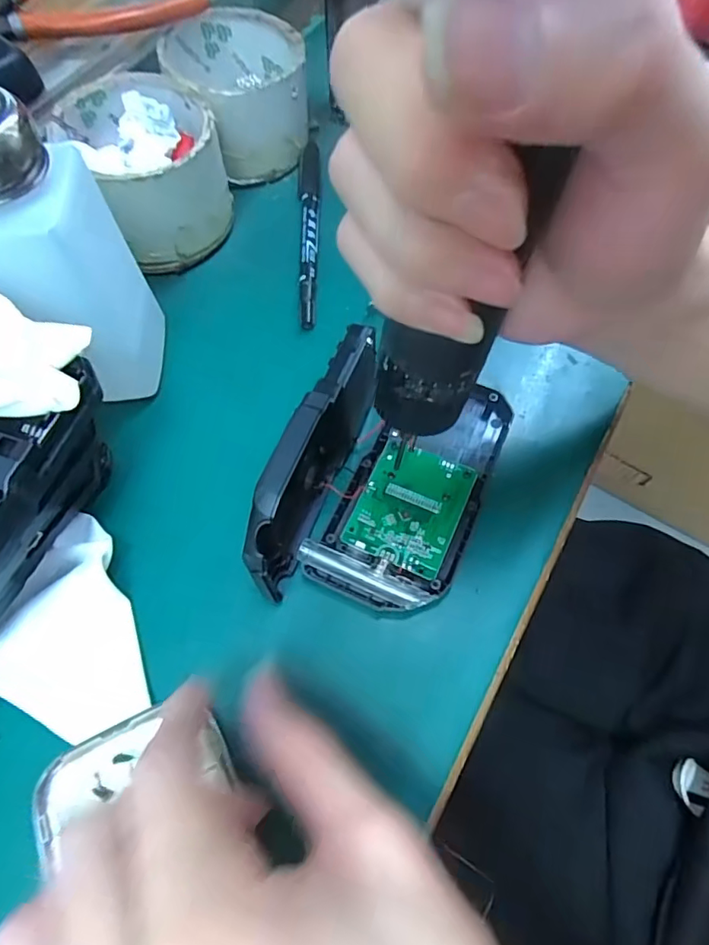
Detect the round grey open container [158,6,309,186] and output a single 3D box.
[{"bbox_3d":[-0.066,-0.229,0.328,0.076,0.053,0.086,-18,67,-7],"label":"round grey open container"}]

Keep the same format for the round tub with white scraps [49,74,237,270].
[{"bbox_3d":[-0.109,-0.164,0.296,0.072,0.057,0.077,0,65,0],"label":"round tub with white scraps"}]

